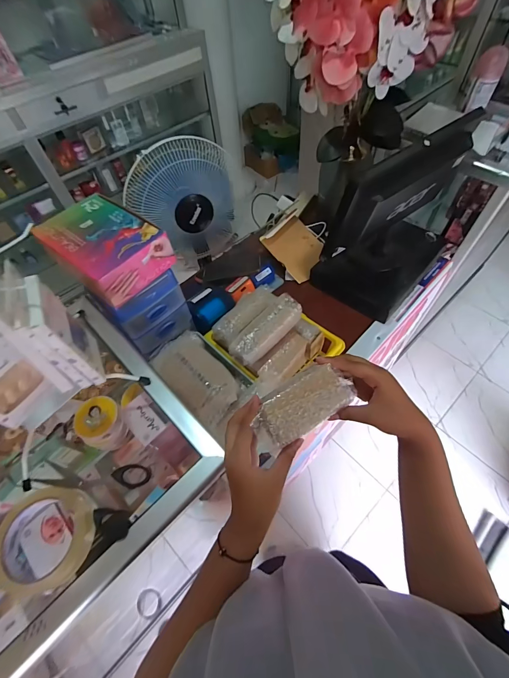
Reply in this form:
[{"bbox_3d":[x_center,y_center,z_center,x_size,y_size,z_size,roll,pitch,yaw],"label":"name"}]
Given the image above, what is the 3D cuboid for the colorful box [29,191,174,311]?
[{"bbox_3d":[-0.264,-0.163,0.536,0.199,0.069,0.147,37,68,23],"label":"colorful box"}]

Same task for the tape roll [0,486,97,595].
[{"bbox_3d":[-0.235,0.223,0.344,0.098,0.031,0.099,-2,59,3],"label":"tape roll"}]

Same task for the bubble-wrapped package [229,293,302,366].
[{"bbox_3d":[0.021,-0.020,0.609,0.163,0.045,0.060,-41,64,-19],"label":"bubble-wrapped package"}]

